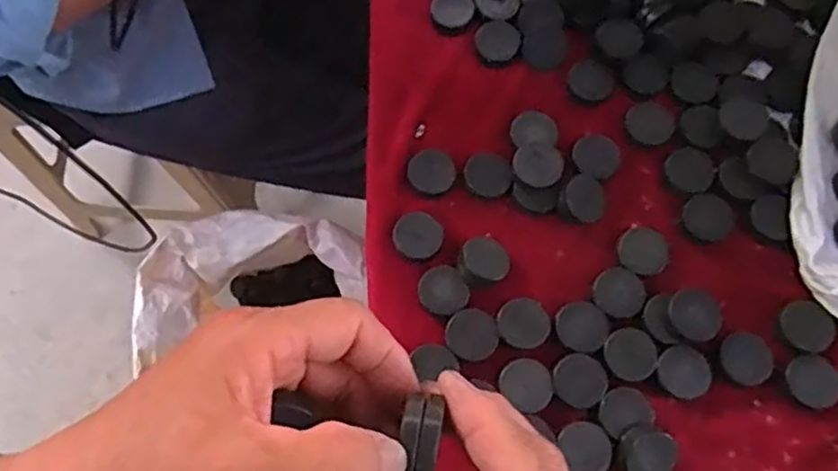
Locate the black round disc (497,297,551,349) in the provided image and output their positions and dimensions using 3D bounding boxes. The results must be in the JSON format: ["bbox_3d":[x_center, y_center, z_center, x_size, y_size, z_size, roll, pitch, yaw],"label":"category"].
[{"bbox_3d":[0.068,0.056,0.443,0.033,0.004,0.032,-1,72,2],"label":"black round disc"}]

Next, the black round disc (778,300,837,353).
[{"bbox_3d":[0.247,0.058,0.439,0.033,0.006,0.031,-1,72,2],"label":"black round disc"}]

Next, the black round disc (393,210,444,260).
[{"bbox_3d":[-0.001,0.000,0.463,0.031,0.005,0.031,-1,72,2],"label":"black round disc"}]

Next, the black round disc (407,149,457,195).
[{"bbox_3d":[0.009,-0.044,0.477,0.031,0.006,0.032,-1,72,2],"label":"black round disc"}]

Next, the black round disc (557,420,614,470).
[{"bbox_3d":[0.102,0.130,0.421,0.030,0.004,0.033,-1,72,2],"label":"black round disc"}]

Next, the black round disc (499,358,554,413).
[{"bbox_3d":[0.068,0.092,0.431,0.033,0.004,0.029,37,77,12],"label":"black round disc"}]

